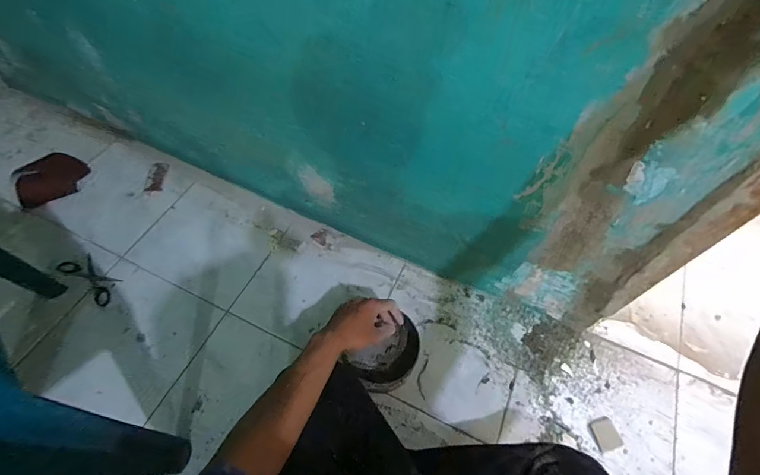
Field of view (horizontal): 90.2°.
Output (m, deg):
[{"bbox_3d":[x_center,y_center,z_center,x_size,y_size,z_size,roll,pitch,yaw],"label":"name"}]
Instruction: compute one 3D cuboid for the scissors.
[{"bbox_3d":[-0.650,0.088,0.852,0.173,0.018,0.064,30,62,17],"label":"scissors"}]

